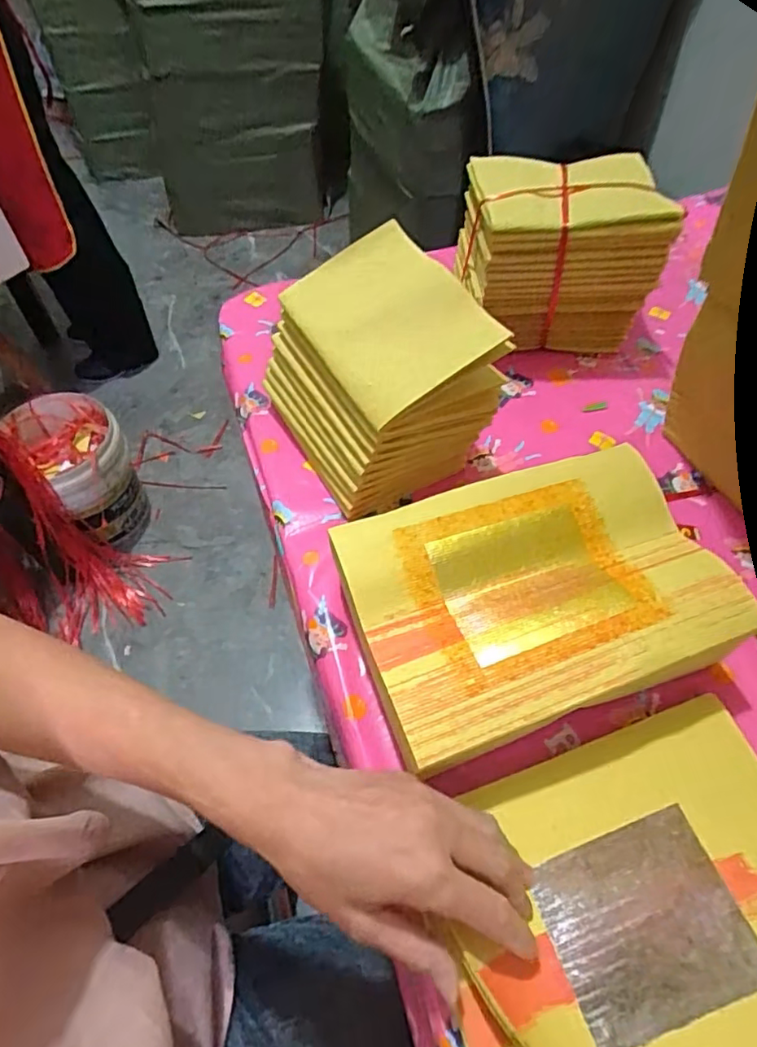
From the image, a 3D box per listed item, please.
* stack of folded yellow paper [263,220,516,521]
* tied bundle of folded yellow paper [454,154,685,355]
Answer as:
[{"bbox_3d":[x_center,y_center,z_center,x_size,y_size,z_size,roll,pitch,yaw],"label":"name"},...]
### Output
[{"bbox_3d":[-0.005,-0.126,0.473,0.132,0.127,0.164,-26,60,-16],"label":"stack of folded yellow paper"},{"bbox_3d":[0.168,-0.255,0.566,0.167,0.147,0.114,-2,56,-1],"label":"tied bundle of folded yellow paper"}]

